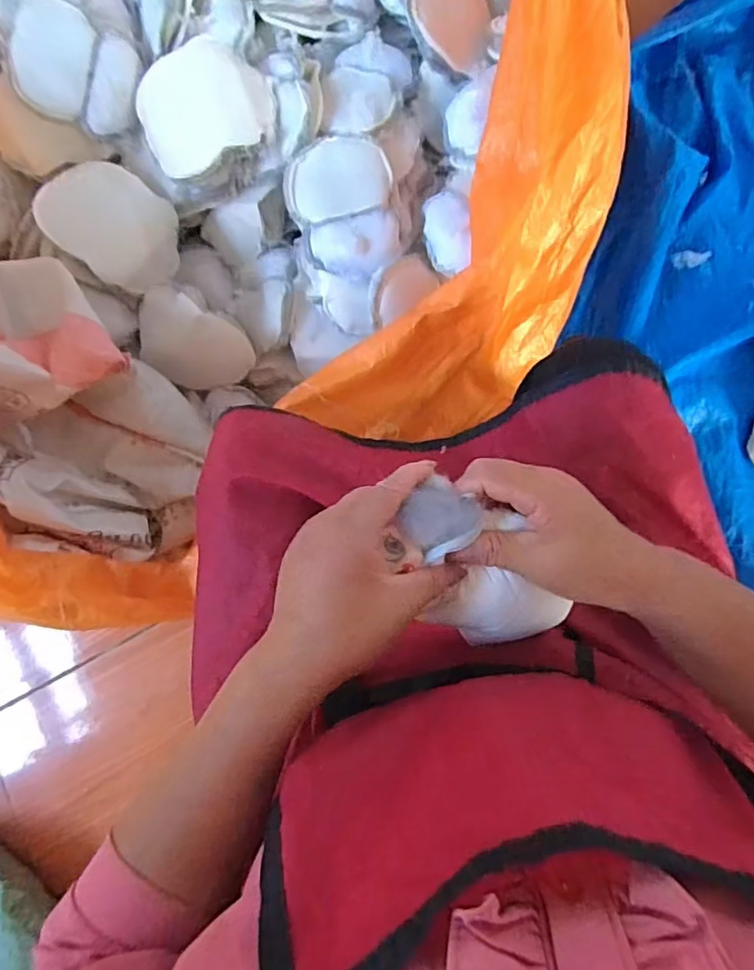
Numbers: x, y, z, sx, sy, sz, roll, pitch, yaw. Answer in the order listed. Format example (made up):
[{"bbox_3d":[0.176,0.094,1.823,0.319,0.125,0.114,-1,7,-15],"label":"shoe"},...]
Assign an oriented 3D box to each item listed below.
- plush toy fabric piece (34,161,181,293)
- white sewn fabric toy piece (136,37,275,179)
[{"bbox_3d":[-0.360,-0.358,0.760,0.174,0.020,0.138,39,89,-22],"label":"plush toy fabric piece"},{"bbox_3d":[-0.227,-0.492,0.719,0.172,0.036,0.142,-19,101,13],"label":"white sewn fabric toy piece"}]

